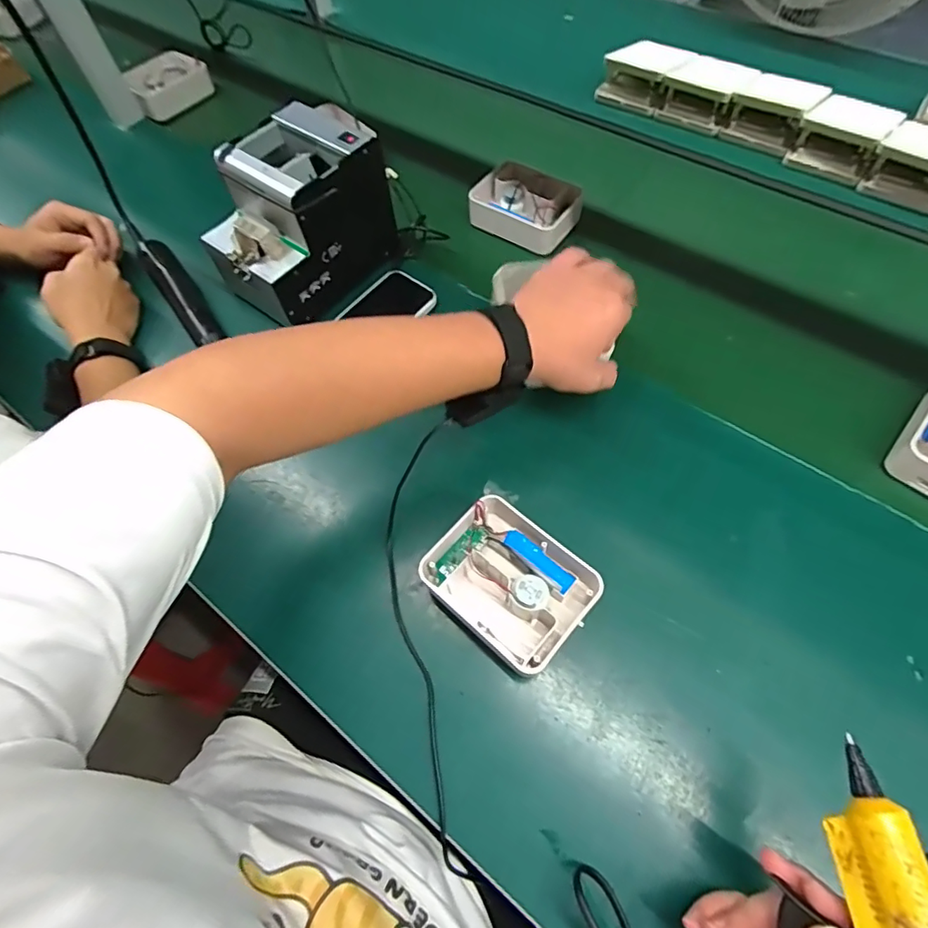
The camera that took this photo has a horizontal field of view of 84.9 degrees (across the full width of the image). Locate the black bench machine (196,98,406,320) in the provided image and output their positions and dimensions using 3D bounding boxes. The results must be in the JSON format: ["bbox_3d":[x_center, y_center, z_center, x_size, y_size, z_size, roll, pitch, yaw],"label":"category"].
[{"bbox_3d":[-0.184,-0.275,0.576,0.129,0.146,0.182,35,69,19],"label":"black bench machine"}]

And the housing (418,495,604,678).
[{"bbox_3d":[0.038,0.101,0.428,0.125,0.044,0.101,40,70,21],"label":"housing"}]

